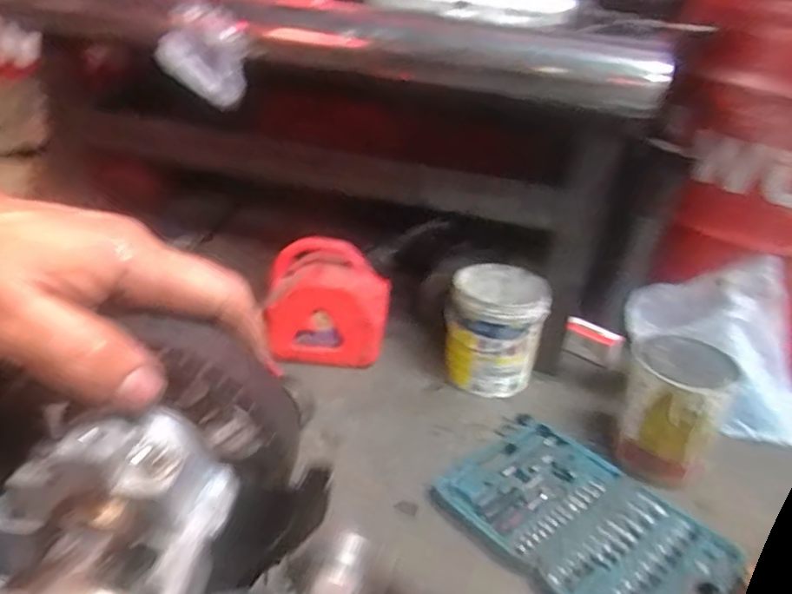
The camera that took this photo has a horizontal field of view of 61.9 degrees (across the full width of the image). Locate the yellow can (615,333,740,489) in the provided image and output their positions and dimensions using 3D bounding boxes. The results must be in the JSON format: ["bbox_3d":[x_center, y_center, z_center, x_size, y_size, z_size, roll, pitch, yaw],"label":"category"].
[{"bbox_3d":[0.468,0.179,1.121,0.159,0.171,0.174,20,32,24],"label":"yellow can"}]

